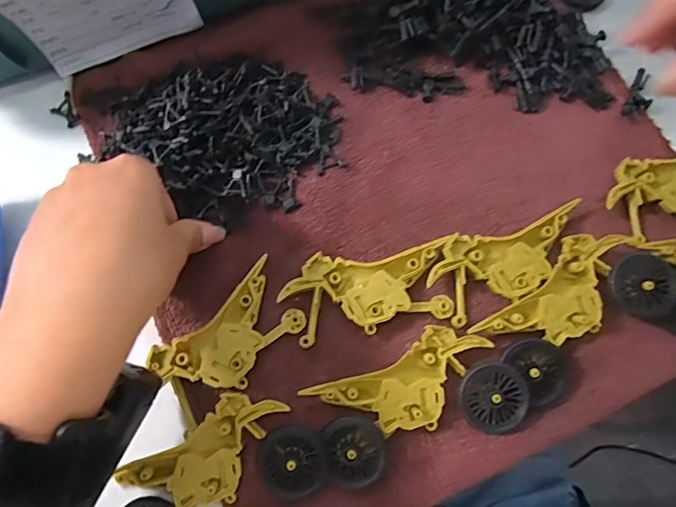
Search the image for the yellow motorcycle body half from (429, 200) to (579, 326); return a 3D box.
[{"bbox_3d":[0.105,0.002,0.273,0.098,0.014,0.047,-24,77,-6],"label":"yellow motorcycle body half"}]

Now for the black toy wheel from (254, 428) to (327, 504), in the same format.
[{"bbox_3d":[-0.024,0.112,0.241,0.034,0.008,0.035,0,75,0],"label":"black toy wheel"}]

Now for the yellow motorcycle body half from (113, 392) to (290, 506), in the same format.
[{"bbox_3d":[-0.067,0.110,0.243,0.088,0.010,0.043,-35,78,-8],"label":"yellow motorcycle body half"}]

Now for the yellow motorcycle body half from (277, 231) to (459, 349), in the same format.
[{"bbox_3d":[0.020,0.022,0.269,0.101,0.013,0.048,-11,76,-3],"label":"yellow motorcycle body half"}]

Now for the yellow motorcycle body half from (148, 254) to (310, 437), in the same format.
[{"bbox_3d":[-0.064,0.052,0.260,0.086,0.014,0.047,-40,79,-9],"label":"yellow motorcycle body half"}]

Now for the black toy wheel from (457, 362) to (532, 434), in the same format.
[{"bbox_3d":[0.087,0.080,0.249,0.036,0.011,0.036,0,75,0],"label":"black toy wheel"}]

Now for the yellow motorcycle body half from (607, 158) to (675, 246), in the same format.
[{"bbox_3d":[0.214,-0.043,0.285,0.093,0.014,0.047,-22,76,-5],"label":"yellow motorcycle body half"}]

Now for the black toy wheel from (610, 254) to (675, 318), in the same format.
[{"bbox_3d":[0.182,0.018,0.264,0.036,0.012,0.033,0,75,0],"label":"black toy wheel"}]

